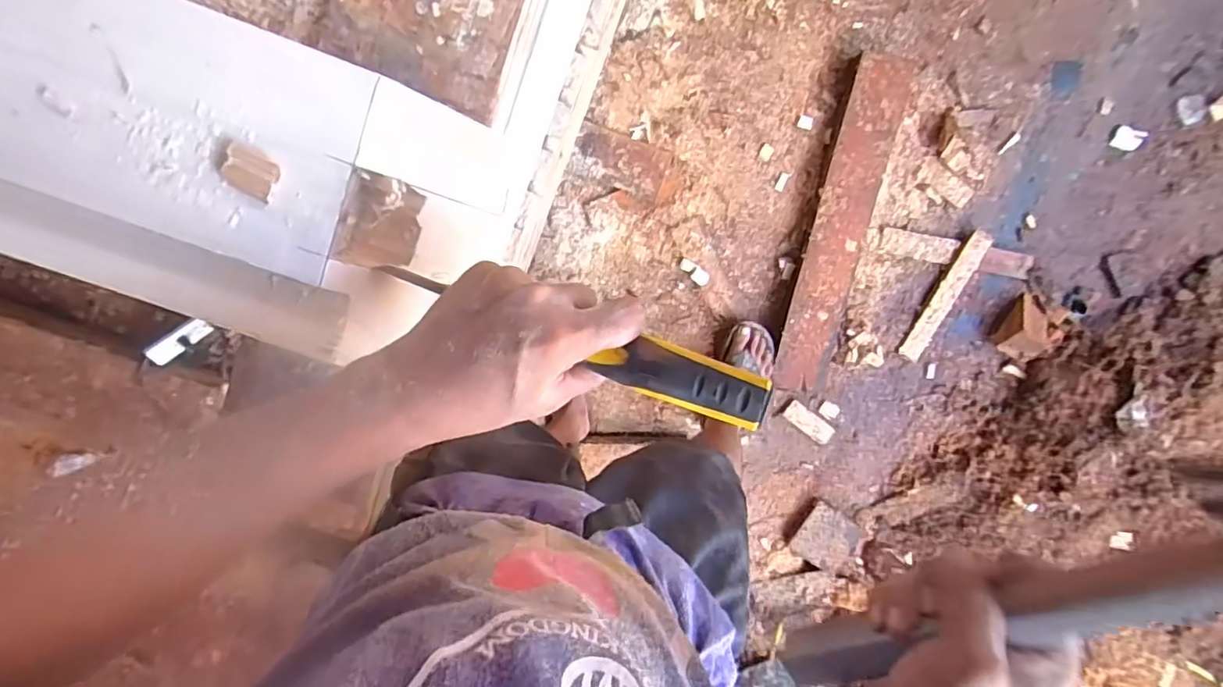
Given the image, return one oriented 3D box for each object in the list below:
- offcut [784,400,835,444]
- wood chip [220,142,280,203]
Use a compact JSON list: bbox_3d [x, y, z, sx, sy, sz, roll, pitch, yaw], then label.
[{"bbox_3d":[0.431,0.174,1.249,0.120,0.010,0.044,37,96,-5],"label":"offcut"},{"bbox_3d":[-0.199,-0.094,0.315,0.029,0.009,0.024,29,97,-5],"label":"wood chip"}]

